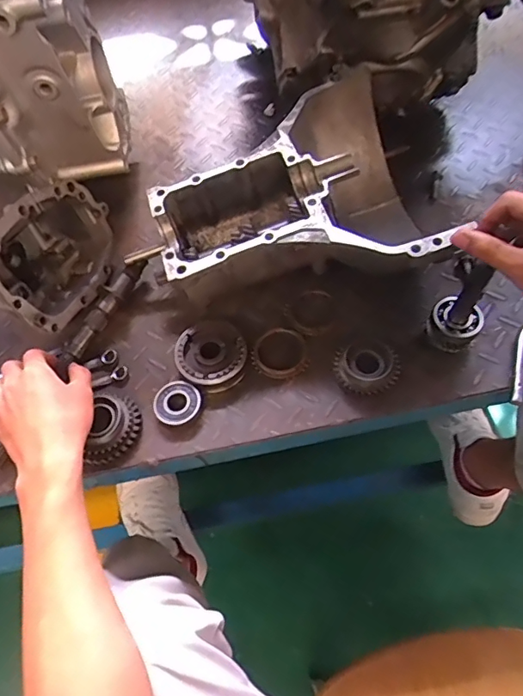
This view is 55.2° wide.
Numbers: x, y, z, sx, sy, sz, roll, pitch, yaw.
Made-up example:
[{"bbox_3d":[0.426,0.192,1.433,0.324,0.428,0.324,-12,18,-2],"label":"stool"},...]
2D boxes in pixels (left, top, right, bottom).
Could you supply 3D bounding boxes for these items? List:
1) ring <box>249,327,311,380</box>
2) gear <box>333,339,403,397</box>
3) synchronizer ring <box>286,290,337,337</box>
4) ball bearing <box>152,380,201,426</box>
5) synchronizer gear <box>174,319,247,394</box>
[{"bbox_3d":[0.020,0.006,0.556,0.064,0.013,0.063,-1,61,3],"label":"ring"},{"bbox_3d":[0.112,0.019,0.526,0.064,0.019,0.058,-23,62,-9],"label":"gear"},{"bbox_3d":[0.059,-0.041,0.575,0.057,0.013,0.057,-1,61,3],"label":"synchronizer ring"},{"bbox_3d":[-0.089,0.059,0.527,0.046,0.014,0.047,-1,61,3],"label":"ball bearing"},{"bbox_3d":[-0.055,0.007,0.548,0.073,0.030,0.077,-1,61,3],"label":"synchronizer gear"}]

